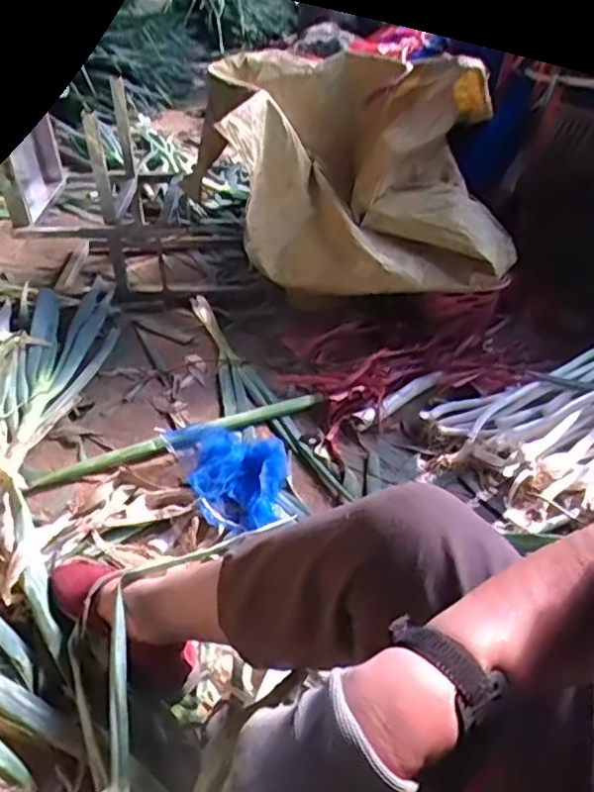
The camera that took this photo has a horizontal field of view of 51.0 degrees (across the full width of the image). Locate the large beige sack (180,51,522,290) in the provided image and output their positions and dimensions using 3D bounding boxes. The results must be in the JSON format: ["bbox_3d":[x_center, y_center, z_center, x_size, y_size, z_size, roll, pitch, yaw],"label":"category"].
[{"bbox_3d":[0.108,-0.473,1.332,0.707,0.421,0.352,15,41,17],"label":"large beige sack"}]

